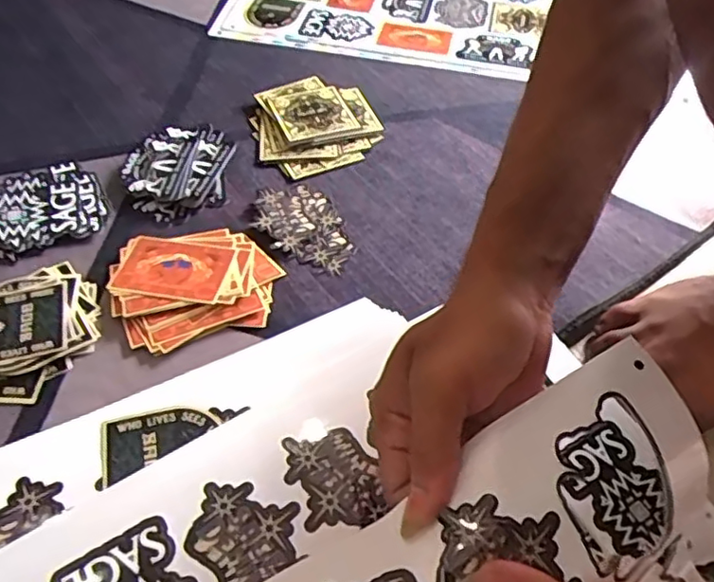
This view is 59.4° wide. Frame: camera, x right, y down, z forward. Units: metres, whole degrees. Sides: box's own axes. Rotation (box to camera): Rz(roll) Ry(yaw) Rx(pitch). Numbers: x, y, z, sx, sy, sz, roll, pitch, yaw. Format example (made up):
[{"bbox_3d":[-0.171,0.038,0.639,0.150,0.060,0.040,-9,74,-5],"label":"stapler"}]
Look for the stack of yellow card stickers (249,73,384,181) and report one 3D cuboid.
[{"bbox_3d":[-0.039,-0.156,0.568,0.109,0.009,0.119,-18,55,-16],"label":"stack of yellow card stickers"}]

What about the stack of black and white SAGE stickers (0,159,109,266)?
[{"bbox_3d":[-0.251,-0.067,0.489,0.097,0.009,0.090,-26,57,-21],"label":"stack of black and white SAGE stickers"}]

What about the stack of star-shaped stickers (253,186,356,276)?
[{"bbox_3d":[-0.043,-0.050,0.489,0.061,0.007,0.094,-20,55,-17],"label":"stack of star-shaped stickers"}]

